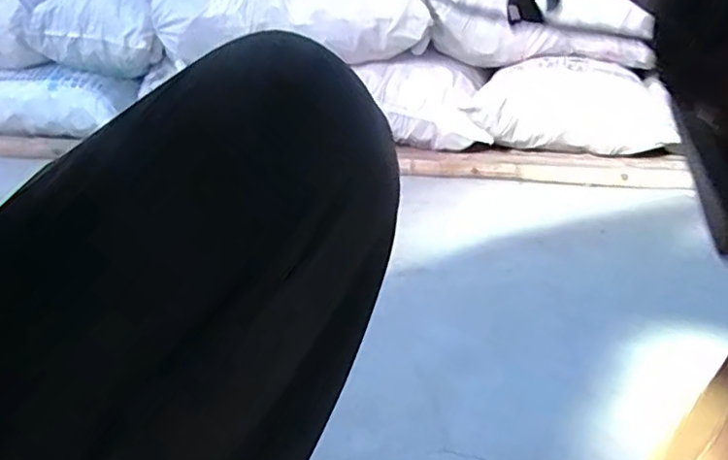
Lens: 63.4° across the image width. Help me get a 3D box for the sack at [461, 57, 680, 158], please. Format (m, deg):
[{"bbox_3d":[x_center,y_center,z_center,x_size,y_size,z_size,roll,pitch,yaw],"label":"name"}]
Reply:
[{"bbox_3d":[0.594,-0.369,1.740,0.540,0.243,0.158,3,23,14],"label":"sack"}]

